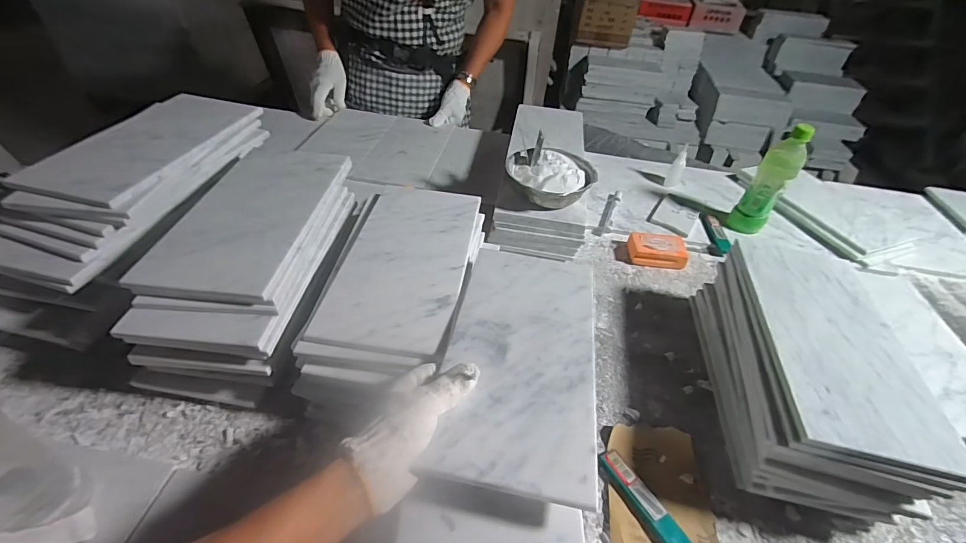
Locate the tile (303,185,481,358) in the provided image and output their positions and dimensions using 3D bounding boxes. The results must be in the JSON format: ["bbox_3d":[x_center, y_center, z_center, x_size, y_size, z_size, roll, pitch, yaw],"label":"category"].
[{"bbox_3d":[-0.097,-0.022,0.553,0.152,0.008,0.306,7,42,2],"label":"tile"}]

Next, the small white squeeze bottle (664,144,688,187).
[{"bbox_3d":[0.424,-0.229,0.920,0.030,0.094,0.029,24,47,20],"label":"small white squeeze bottle"}]

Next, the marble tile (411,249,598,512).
[{"bbox_3d":[0.045,0.073,0.451,0.147,0.011,0.310,8,39,4],"label":"marble tile"}]

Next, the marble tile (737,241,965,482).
[{"bbox_3d":[0.402,0.069,0.485,0.153,0.013,0.309,12,42,8],"label":"marble tile"}]

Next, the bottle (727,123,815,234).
[{"bbox_3d":[0.529,-0.165,0.781,0.061,0.213,0.056,28,49,24],"label":"bottle"}]

